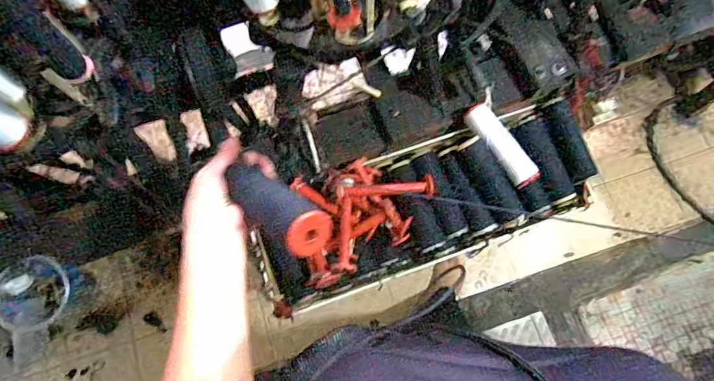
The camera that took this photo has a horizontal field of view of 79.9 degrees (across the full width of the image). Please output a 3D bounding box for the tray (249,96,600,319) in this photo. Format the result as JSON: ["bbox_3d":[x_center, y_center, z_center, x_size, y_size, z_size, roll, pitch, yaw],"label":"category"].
[{"bbox_3d":[0.123,0.019,0.754,0.614,0.101,0.205,-20,76,-5],"label":"tray"}]

